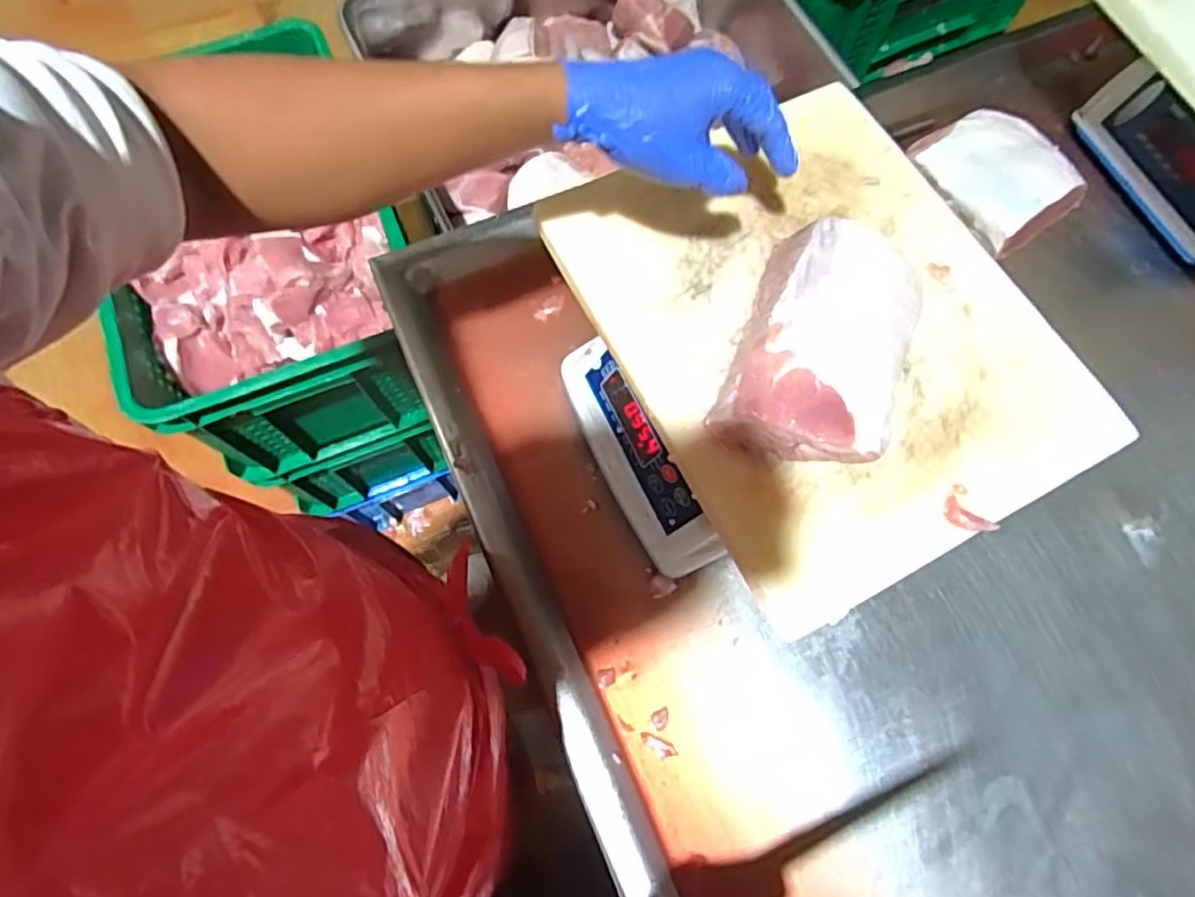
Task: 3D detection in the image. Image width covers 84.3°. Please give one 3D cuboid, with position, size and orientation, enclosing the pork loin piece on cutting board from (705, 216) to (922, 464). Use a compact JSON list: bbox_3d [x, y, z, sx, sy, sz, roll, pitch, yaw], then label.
[{"bbox_3d":[0.158,-0.072,0.451,0.111,0.050,0.176,22,73,5],"label":"pork loin piece on cutting board"}]

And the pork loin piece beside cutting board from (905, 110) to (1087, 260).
[{"bbox_3d":[0.433,-0.300,0.730,0.141,0.060,0.151,-28,75,-10],"label":"pork loin piece beside cutting board"}]

